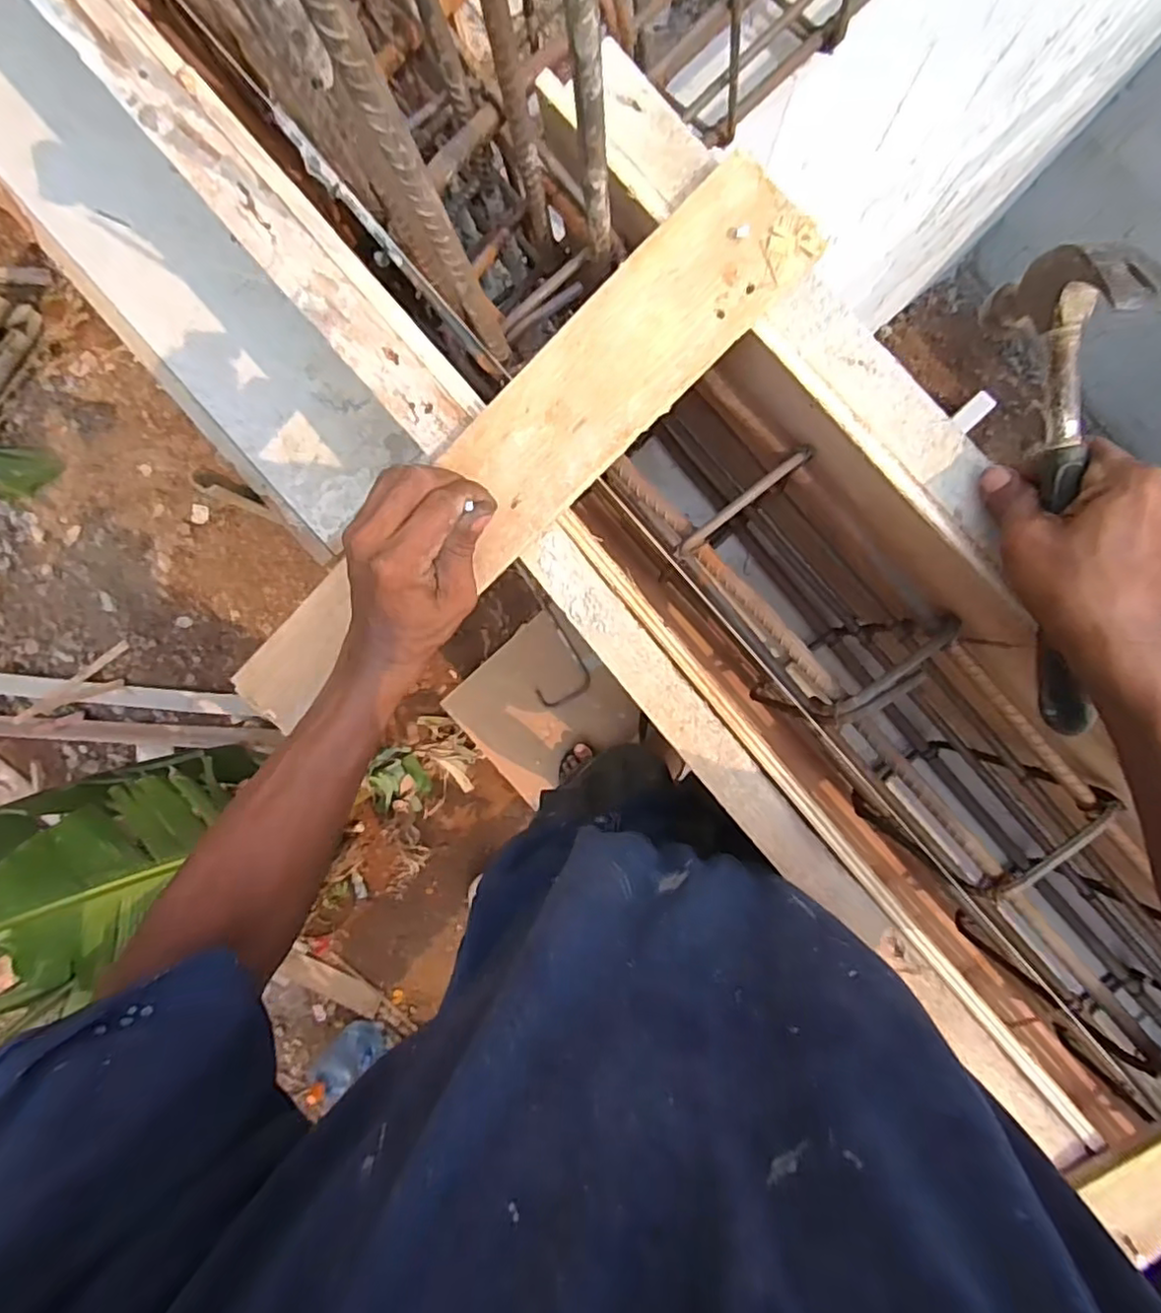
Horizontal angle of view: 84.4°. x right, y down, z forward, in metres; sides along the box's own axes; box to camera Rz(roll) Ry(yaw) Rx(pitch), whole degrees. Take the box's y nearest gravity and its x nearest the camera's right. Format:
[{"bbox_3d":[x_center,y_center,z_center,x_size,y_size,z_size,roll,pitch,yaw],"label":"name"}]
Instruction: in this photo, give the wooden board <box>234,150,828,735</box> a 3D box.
[{"bbox_3d":[-0.048,-0.111,0.396,0.436,0.012,0.080,-40,90,9],"label":"wooden board"}]

